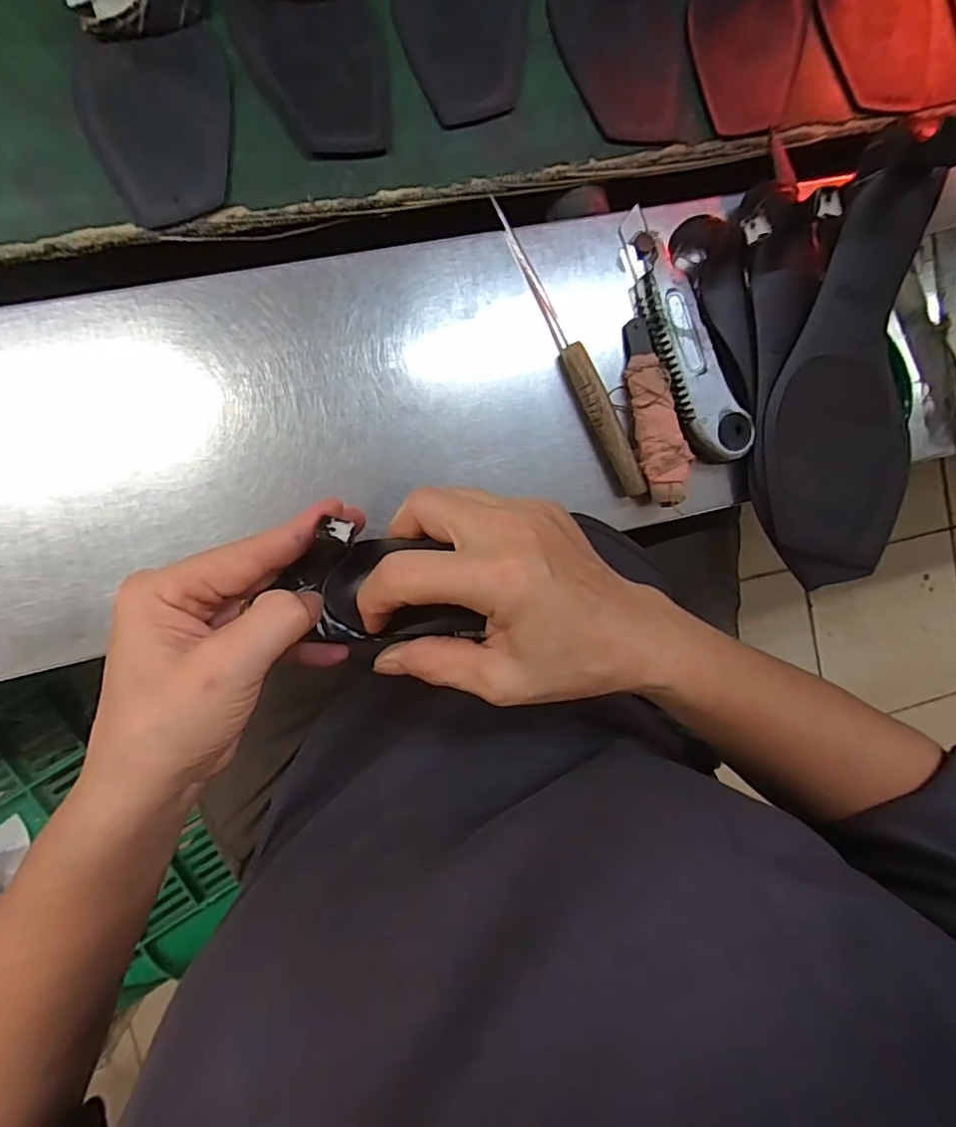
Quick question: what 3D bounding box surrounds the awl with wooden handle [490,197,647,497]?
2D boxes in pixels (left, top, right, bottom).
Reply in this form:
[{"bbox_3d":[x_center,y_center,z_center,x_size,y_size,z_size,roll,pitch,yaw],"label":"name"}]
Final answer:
[{"bbox_3d":[0.057,-0.129,0.347,0.018,0.020,0.191,-28,97,-6],"label":"awl with wooden handle"}]

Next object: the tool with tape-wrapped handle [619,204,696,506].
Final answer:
[{"bbox_3d":[0.111,-0.096,0.354,0.027,0.028,0.117,-7,94,-8],"label":"tool with tape-wrapped handle"}]

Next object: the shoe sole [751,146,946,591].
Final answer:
[{"bbox_3d":[0.239,-0.107,0.352,0.105,0.021,0.239,10,100,-3],"label":"shoe sole"}]

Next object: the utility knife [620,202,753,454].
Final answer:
[{"bbox_3d":[0.125,-0.140,0.355,0.040,0.027,0.161,-29,97,-6],"label":"utility knife"}]

